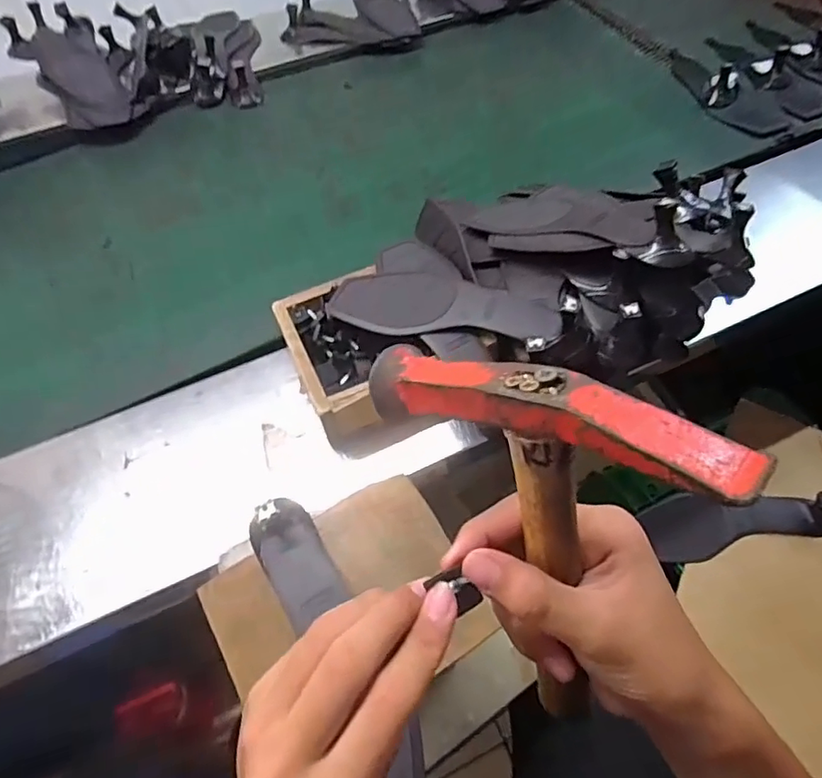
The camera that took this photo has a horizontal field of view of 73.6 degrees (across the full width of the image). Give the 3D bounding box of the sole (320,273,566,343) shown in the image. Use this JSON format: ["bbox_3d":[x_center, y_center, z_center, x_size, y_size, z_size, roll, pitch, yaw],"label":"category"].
[{"bbox_3d":[0.030,-0.083,0.513,0.210,0.014,0.067,10,58,10],"label":"sole"}]

